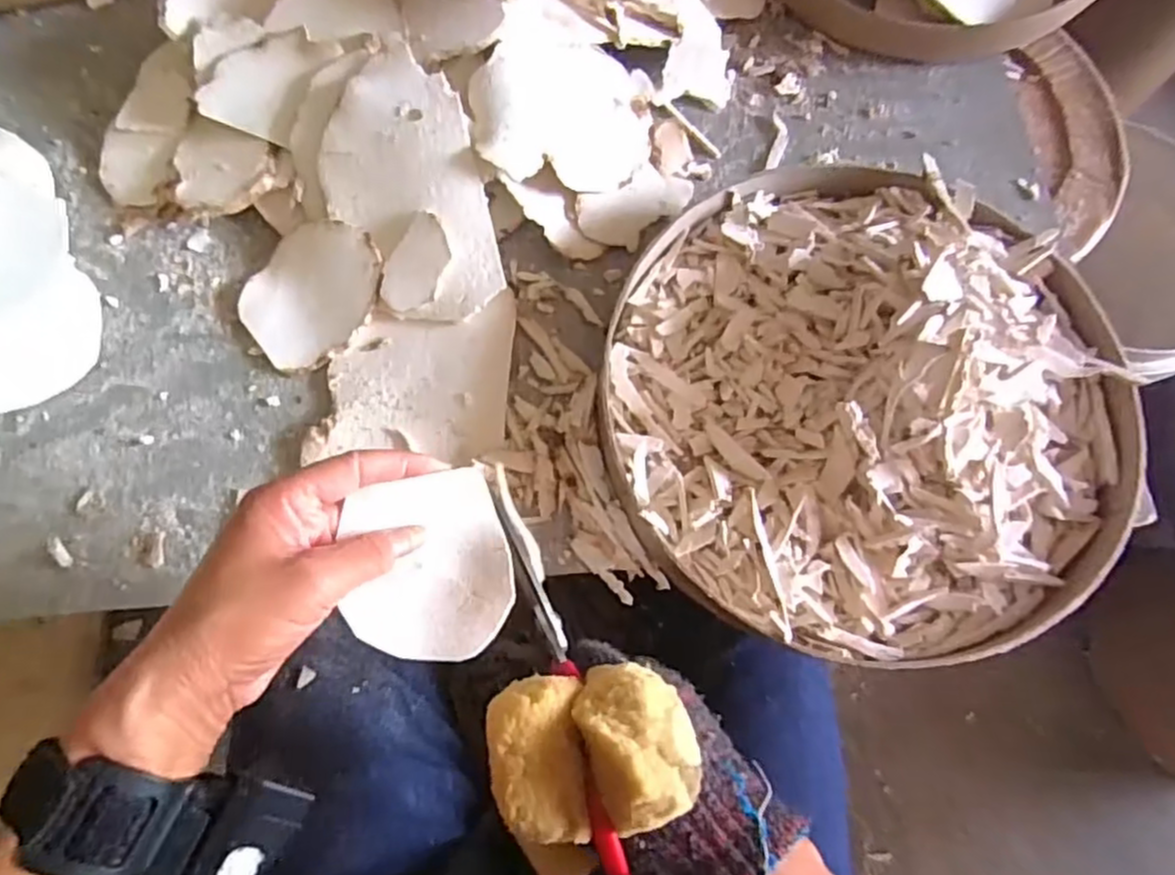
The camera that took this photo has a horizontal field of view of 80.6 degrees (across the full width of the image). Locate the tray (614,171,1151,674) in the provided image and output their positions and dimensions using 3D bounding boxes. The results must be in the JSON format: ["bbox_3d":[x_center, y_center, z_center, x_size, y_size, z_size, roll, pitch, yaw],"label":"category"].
[{"bbox_3d":[0.161,-0.030,0.400,0.294,0.058,0.299,0,73,-1],"label":"tray"}]

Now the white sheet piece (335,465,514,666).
[{"bbox_3d":[-0.073,0.059,0.319,0.073,0.005,0.083,-14,71,-8],"label":"white sheet piece"}]

